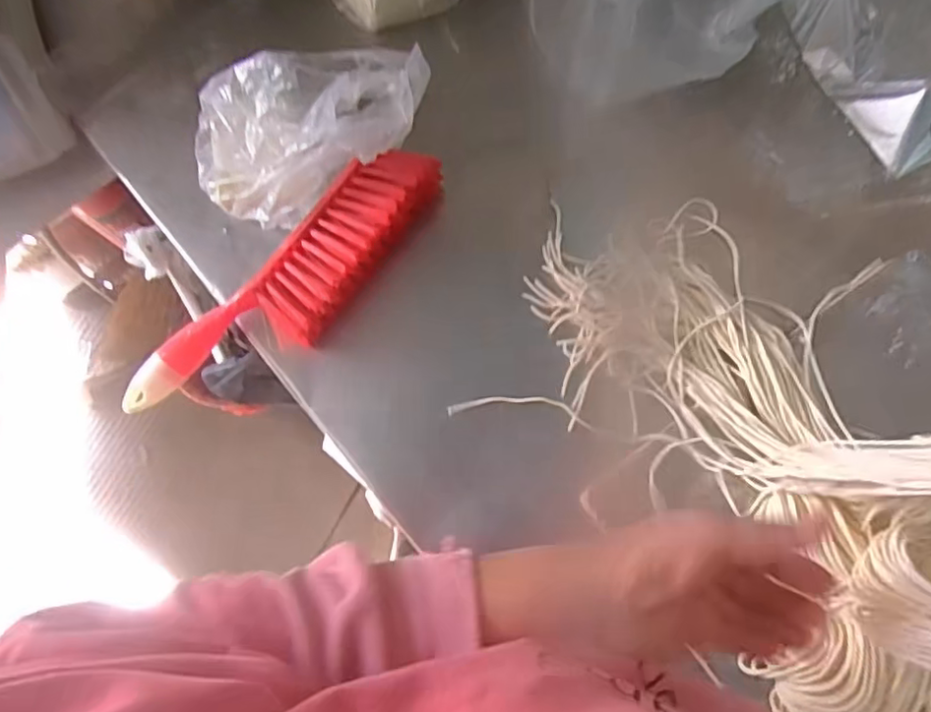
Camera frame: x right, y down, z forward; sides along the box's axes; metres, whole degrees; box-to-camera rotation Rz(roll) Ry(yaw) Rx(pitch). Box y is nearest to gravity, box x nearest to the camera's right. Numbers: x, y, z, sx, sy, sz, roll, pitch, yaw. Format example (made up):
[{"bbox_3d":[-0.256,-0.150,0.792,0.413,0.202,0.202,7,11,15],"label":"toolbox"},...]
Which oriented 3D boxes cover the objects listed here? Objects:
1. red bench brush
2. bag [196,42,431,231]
[{"bbox_3d":[-0.138,-0.056,0.492,0.083,0.046,0.302,42,83,9],"label":"red bench brush"},{"bbox_3d":[-0.128,-0.171,0.494,0.201,0.100,0.108,-5,78,1],"label":"bag"}]

